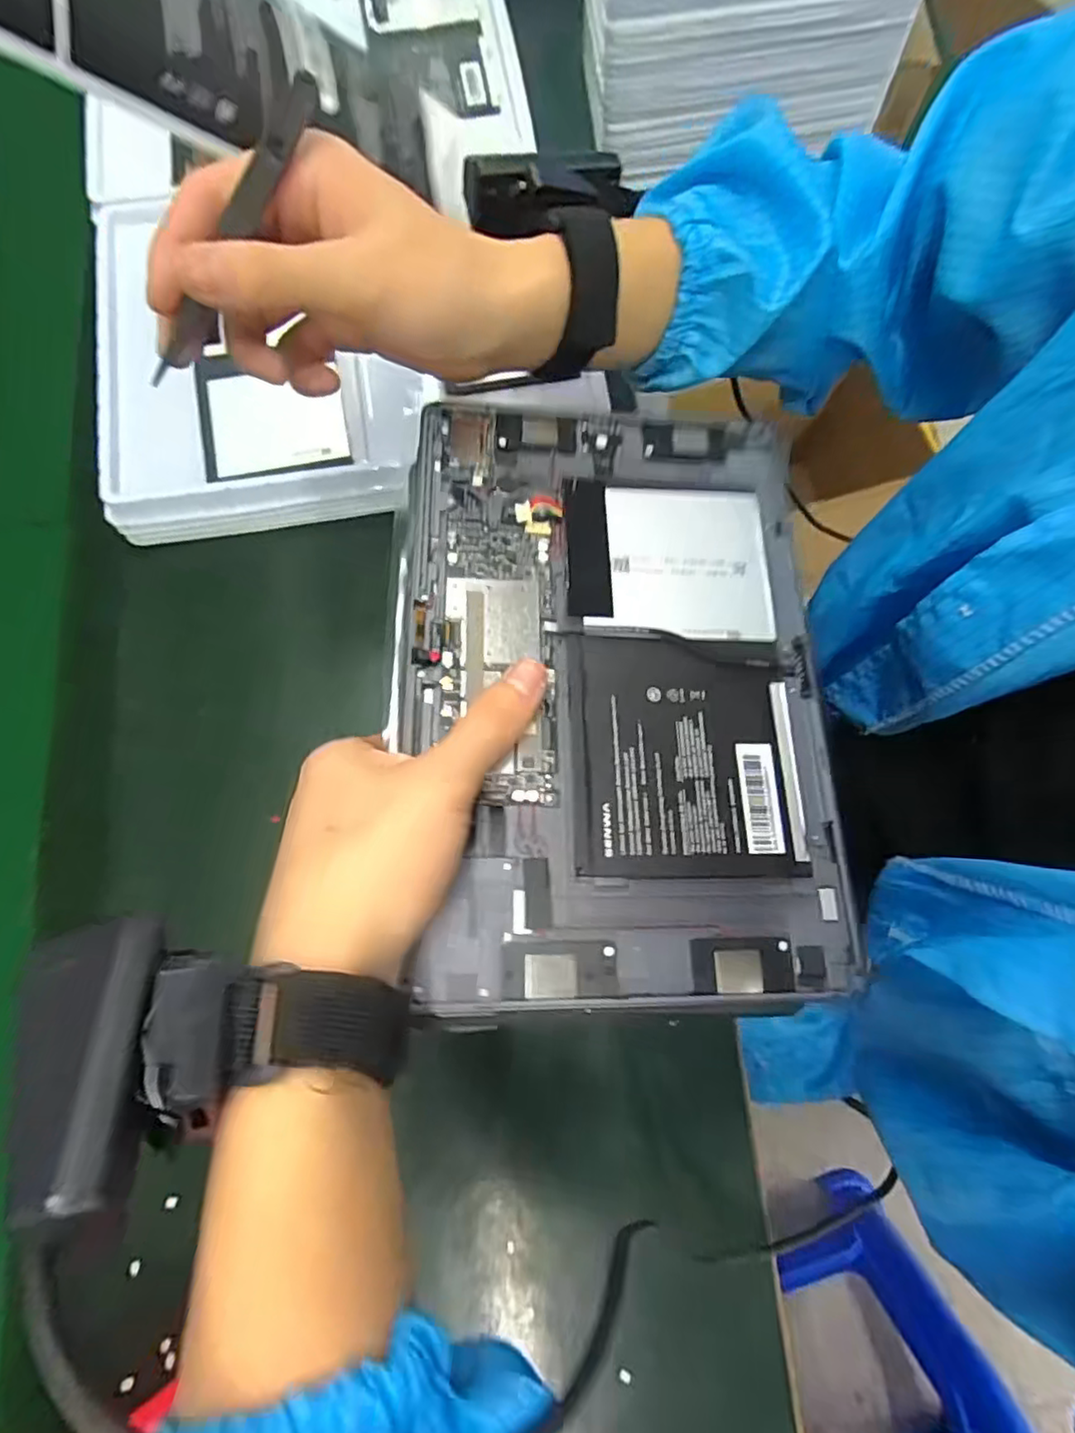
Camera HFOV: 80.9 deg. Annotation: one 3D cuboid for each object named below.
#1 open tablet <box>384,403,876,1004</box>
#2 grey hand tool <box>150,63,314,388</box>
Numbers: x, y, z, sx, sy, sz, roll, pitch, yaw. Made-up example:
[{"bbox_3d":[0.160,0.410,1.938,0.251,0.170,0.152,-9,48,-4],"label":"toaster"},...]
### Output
[{"bbox_3d":[0.030,-0.020,0.259,0.173,0.006,0.253,1,71,-6],"label":"open tablet"},{"bbox_3d":[-0.111,-0.169,0.228,0.009,0.012,0.111,38,105,10],"label":"grey hand tool"}]

